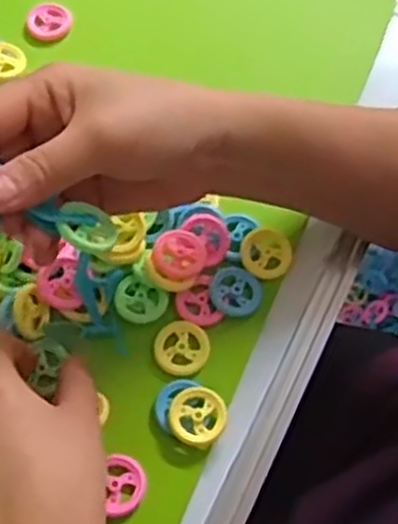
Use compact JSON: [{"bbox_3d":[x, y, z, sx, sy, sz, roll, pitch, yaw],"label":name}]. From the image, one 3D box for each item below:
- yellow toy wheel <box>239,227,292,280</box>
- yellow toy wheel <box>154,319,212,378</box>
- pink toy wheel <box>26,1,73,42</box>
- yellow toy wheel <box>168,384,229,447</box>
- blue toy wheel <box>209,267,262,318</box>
[{"bbox_3d":[0.039,-0.006,0.455,0.030,0.004,0.030,0,62,1],"label":"yellow toy wheel"},{"bbox_3d":[-0.009,0.046,0.429,0.030,0.004,0.031,0,62,1],"label":"yellow toy wheel"},{"bbox_3d":[-0.102,-0.164,0.535,0.030,0.010,0.026,-10,63,-4],"label":"pink toy wheel"},{"bbox_3d":[0.000,0.081,0.413,0.029,0.008,0.030,0,62,1],"label":"yellow toy wheel"},{"bbox_3d":[0.021,0.017,0.444,0.030,0.004,0.028,0,62,1],"label":"blue toy wheel"}]

